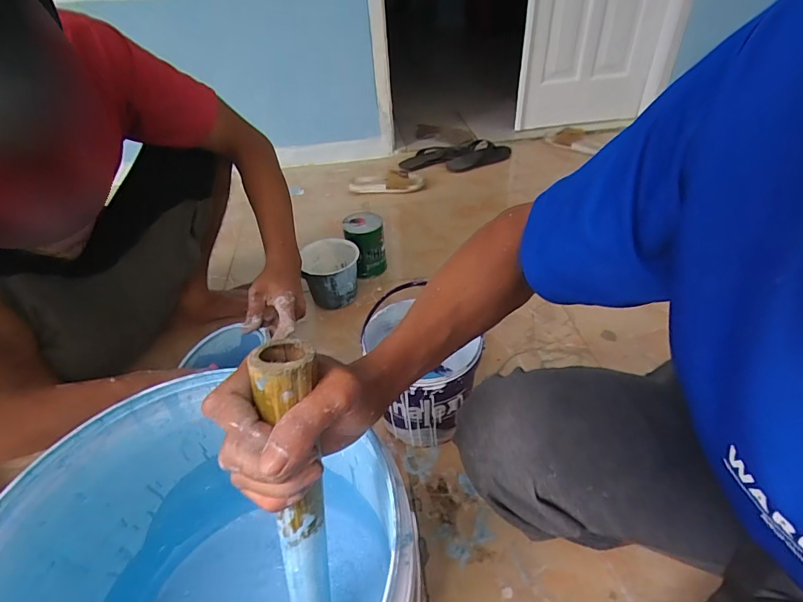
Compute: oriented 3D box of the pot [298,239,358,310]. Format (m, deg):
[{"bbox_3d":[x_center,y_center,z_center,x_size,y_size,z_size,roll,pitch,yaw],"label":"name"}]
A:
[{"bbox_3d":[-0.163,-0.062,1.037,0.135,0.123,0.127,-13,42,-11],"label":"pot"}]

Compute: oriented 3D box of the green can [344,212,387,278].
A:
[{"bbox_3d":[-0.092,-0.136,1.110,0.098,0.141,0.110,-10,41,-8],"label":"green can"}]

